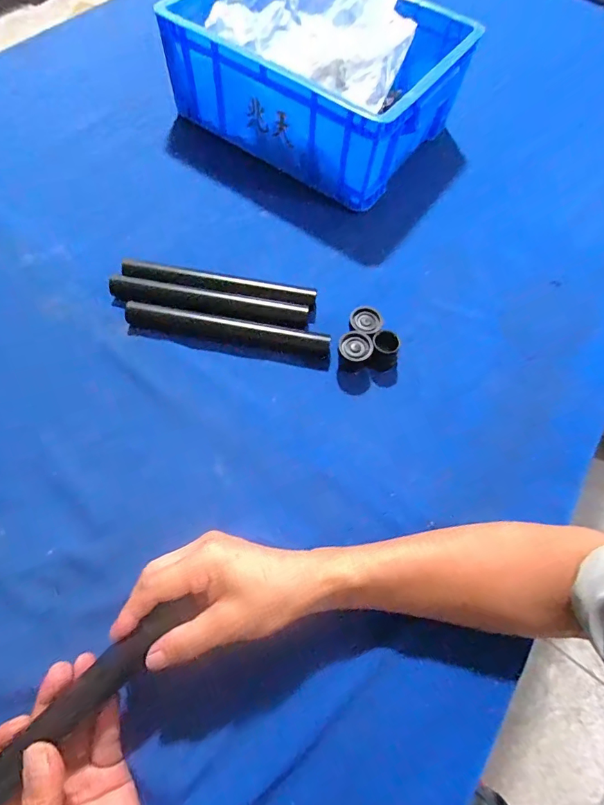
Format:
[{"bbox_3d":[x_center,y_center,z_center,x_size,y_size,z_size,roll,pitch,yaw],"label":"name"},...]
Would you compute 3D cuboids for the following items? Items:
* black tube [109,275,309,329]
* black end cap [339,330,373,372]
[{"bbox_3d":[-0.101,-0.112,0.482,0.218,0.021,0.030,9,65,1],"label":"black tube"},{"bbox_3d":[0.056,-0.053,0.461,0.034,0.030,0.035,1,65,-3],"label":"black end cap"}]

